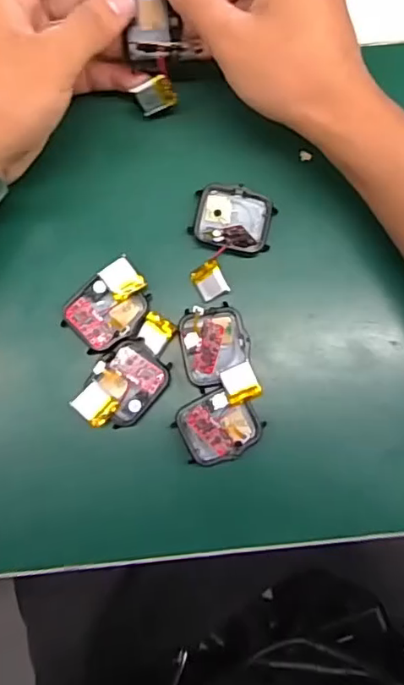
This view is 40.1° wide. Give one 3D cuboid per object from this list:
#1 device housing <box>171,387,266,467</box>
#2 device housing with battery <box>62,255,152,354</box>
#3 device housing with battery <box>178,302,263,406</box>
[{"bbox_3d":[0.010,0.048,0.317,0.045,0.012,0.039,-25,86,-3],"label":"device housing"},{"bbox_3d":[-0.053,-0.020,0.320,0.050,0.015,0.039,-41,87,-4],"label":"device housing with battery"},{"bbox_3d":[0.009,0.007,0.318,0.038,0.017,0.056,-12,85,-2],"label":"device housing with battery"}]

